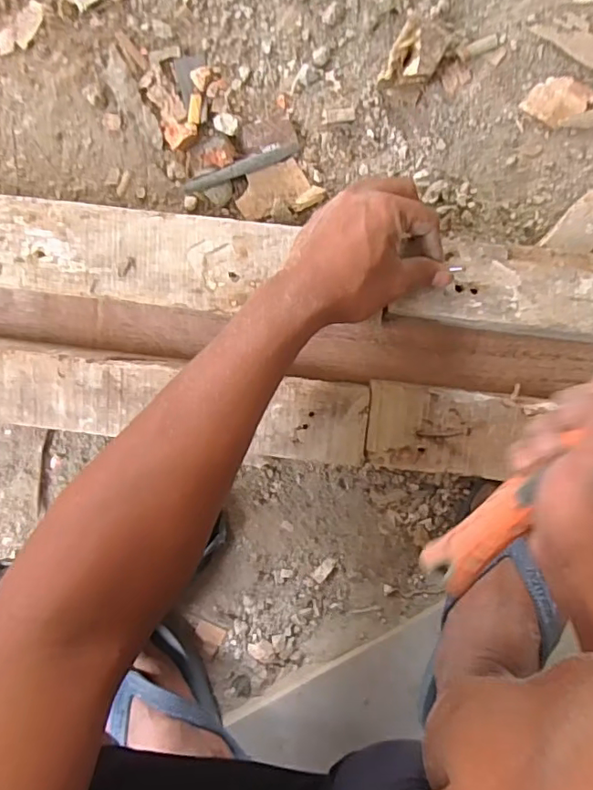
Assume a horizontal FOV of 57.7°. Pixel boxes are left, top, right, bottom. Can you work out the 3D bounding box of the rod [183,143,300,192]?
[{"bbox_3d":[-0.048,-0.198,0.467,0.103,0.007,0.014,-19,97,6],"label":"rod"}]

